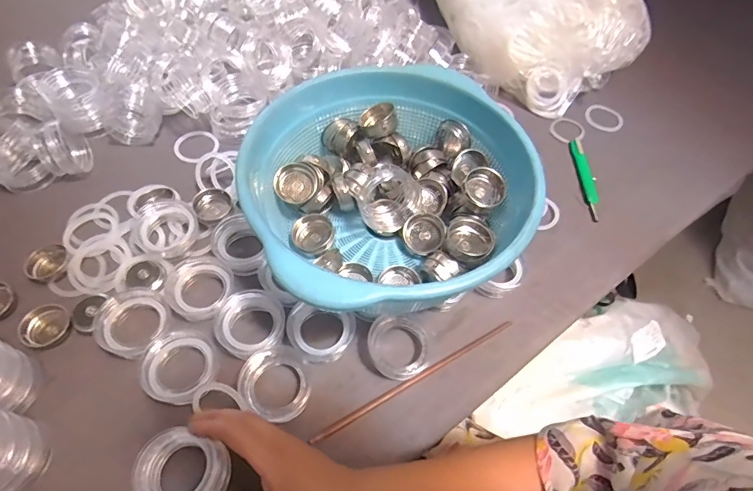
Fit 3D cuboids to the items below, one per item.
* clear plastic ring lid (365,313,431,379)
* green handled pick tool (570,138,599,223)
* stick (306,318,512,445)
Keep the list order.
[{"bbox_3d":[0.023,0.105,0.455,0.064,0.030,0.057,37,62,17],"label":"clear plastic ring lid"},{"bbox_3d":[0.296,-0.097,0.620,0.022,0.010,0.149,5,58,-2],"label":"green handled pick tool"},{"bbox_3d":[0.045,0.135,0.452,0.242,0.006,0.007,-25,63,-19],"label":"stick"}]

